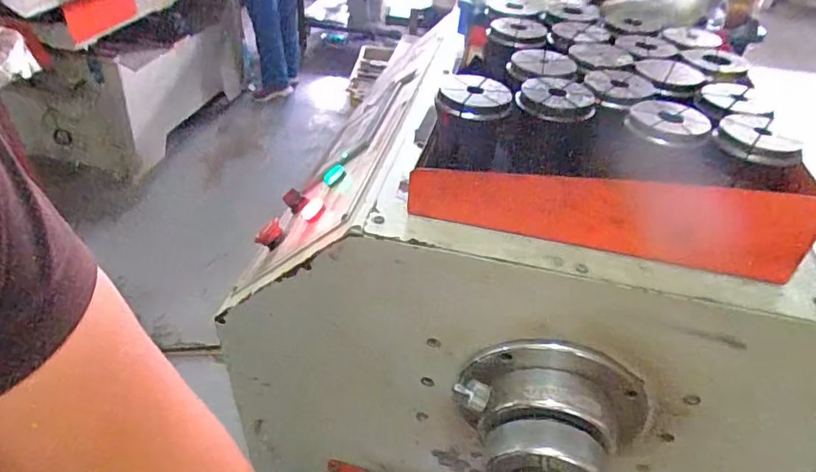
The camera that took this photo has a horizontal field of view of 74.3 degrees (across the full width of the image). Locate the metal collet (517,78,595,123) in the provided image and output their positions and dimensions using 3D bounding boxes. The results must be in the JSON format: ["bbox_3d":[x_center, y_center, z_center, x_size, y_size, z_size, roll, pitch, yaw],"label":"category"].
[{"bbox_3d":[0.144,-0.135,0.523,0.072,0.018,0.076,12,45,9],"label":"metal collet"}]

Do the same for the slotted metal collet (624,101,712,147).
[{"bbox_3d":[0.233,-0.100,0.485,0.068,0.020,0.058,19,47,16],"label":"slotted metal collet"}]

